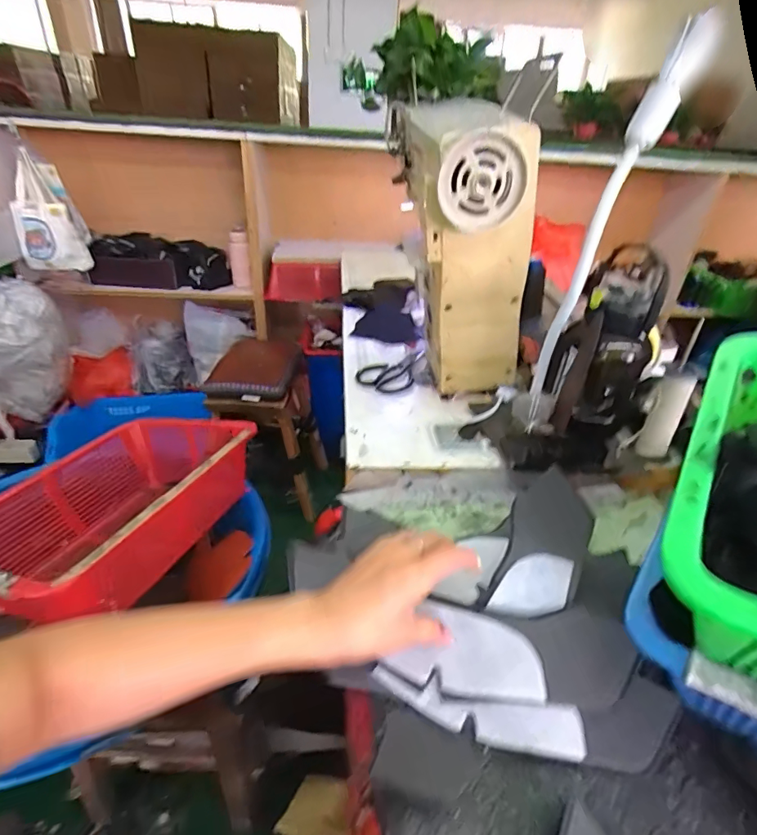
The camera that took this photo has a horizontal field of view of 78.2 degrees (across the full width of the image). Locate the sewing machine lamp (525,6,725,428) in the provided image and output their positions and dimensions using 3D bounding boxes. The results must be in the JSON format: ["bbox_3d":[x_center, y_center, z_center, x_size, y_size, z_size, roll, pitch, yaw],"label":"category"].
[{"bbox_3d":[0.291,-0.209,0.619,0.083,0.486,0.112,23,37,27],"label":"sewing machine lamp"}]

